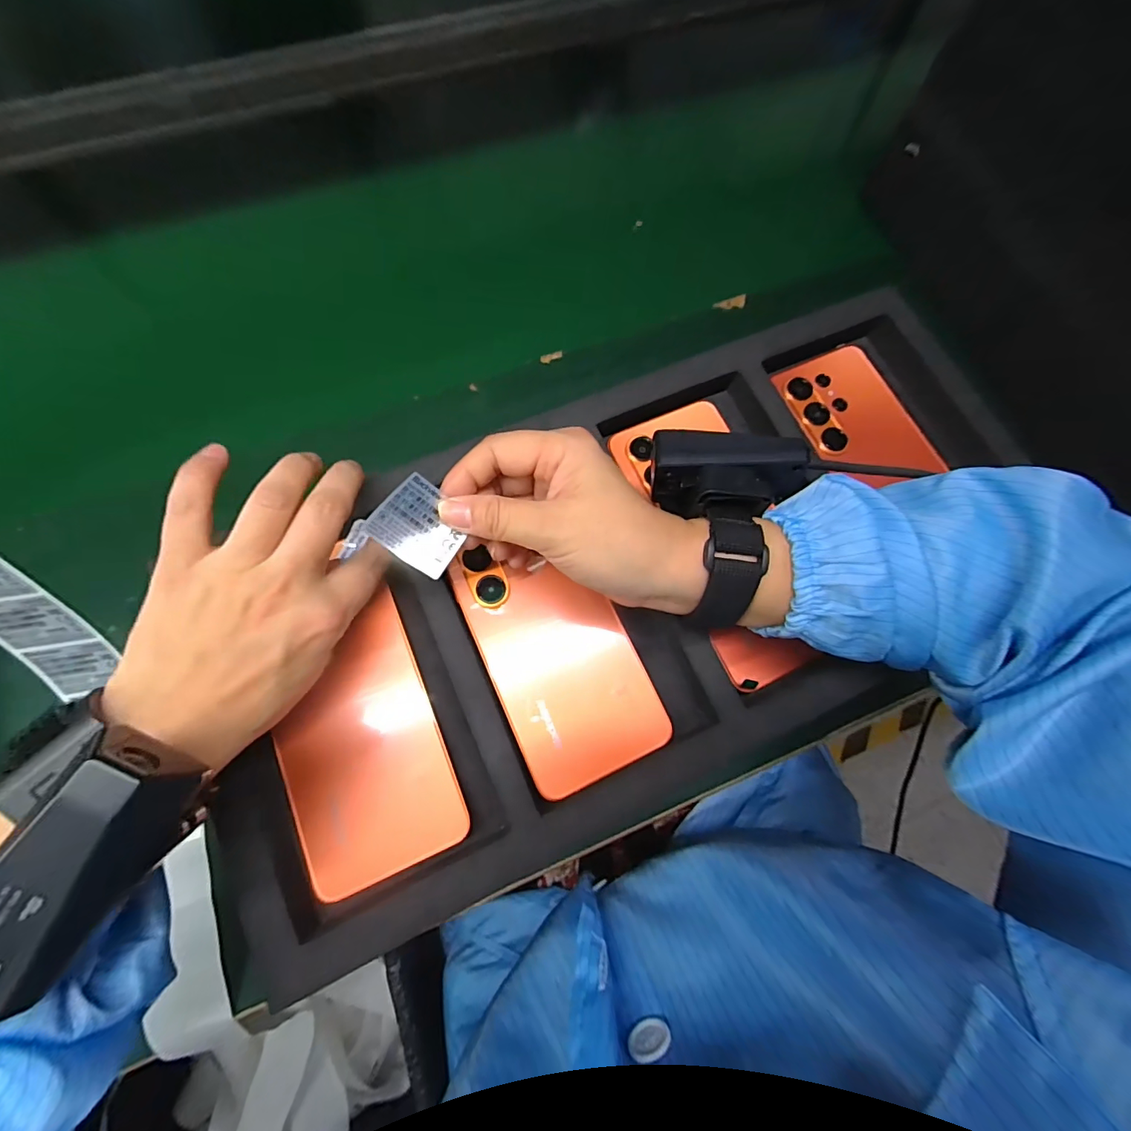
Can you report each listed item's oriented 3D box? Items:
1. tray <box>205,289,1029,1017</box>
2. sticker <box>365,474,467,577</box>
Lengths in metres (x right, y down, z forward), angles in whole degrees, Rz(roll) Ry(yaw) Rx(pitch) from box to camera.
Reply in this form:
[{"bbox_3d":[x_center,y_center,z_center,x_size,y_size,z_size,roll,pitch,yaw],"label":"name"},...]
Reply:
[{"bbox_3d":[0.047,0.005,0.272,0.475,0.024,0.233,-22,75,-8],"label":"tray"},{"bbox_3d":[-0.064,-0.017,0.215,0.037,0.009,0.033,43,81,-22],"label":"sticker"}]

